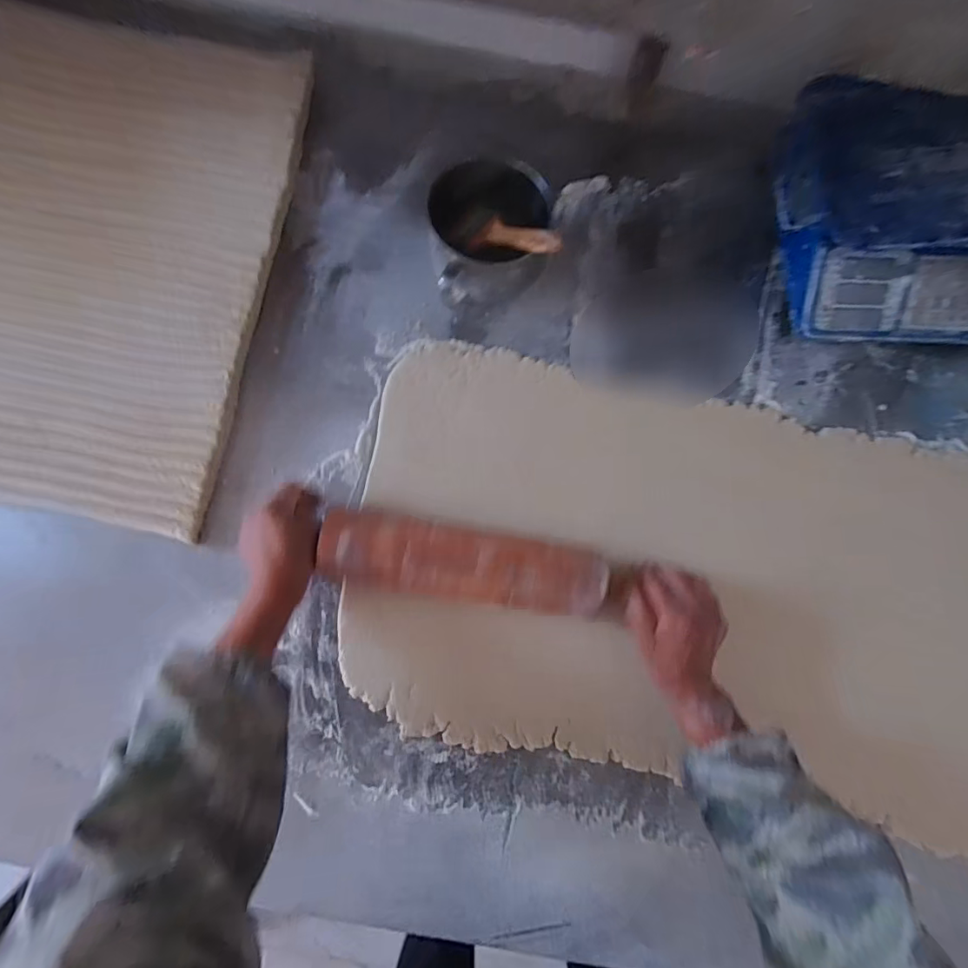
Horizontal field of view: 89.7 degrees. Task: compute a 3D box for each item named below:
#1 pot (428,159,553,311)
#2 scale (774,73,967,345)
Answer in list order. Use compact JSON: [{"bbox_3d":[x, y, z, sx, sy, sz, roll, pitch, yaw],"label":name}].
[{"bbox_3d":[0.009,-0.290,0.586,0.140,0.096,0.131,0,78,-1],"label":"pot"},{"bbox_3d":[0.518,-0.322,0.593,0.281,0.131,0.272,3,78,-1],"label":"scale"}]

